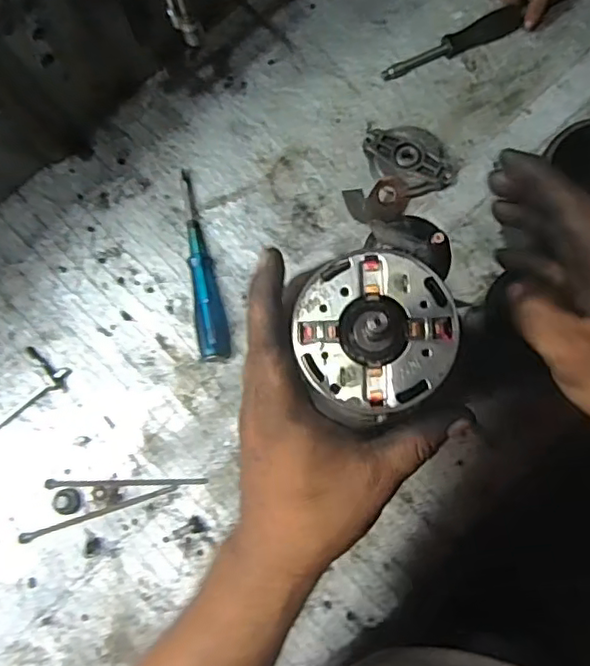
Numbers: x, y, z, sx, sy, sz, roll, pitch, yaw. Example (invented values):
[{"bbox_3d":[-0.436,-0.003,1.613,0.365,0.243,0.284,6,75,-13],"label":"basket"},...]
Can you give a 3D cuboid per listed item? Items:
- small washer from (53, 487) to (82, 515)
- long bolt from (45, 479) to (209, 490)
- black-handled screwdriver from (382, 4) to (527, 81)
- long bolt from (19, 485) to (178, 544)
[{"bbox_3d":[-0.209,0.154,0.559,0.024,0.007,0.023,-11,79,-1],"label":"small washer"},{"bbox_3d":[-0.155,0.138,0.562,0.149,0.007,0.008,-2,79,1],"label":"long bolt"},{"bbox_3d":[0.163,-0.298,0.632,0.150,0.020,0.023,-24,79,-4],"label":"black-handled screwdriver"},{"bbox_3d":[-0.180,0.165,0.560,0.145,0.005,0.008,-18,79,-2],"label":"long bolt"}]

